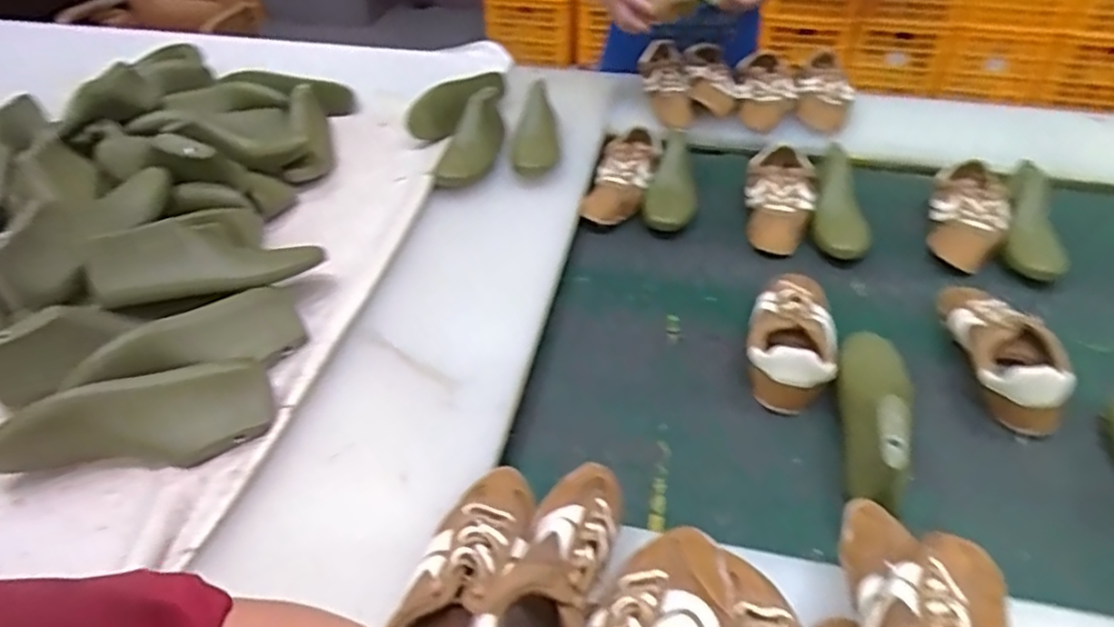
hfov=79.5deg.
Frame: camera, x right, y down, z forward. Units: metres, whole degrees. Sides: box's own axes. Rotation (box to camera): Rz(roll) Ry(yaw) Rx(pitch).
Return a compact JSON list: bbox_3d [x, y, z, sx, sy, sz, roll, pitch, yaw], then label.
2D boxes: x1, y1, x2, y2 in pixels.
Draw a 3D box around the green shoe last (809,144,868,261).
[{"bbox_3d":[0.458,-0.192,1.080,0.086,0.064,0.257,11,43,11],"label":"green shoe last"}]

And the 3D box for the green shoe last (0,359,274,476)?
[{"bbox_3d":[-0.415,0.109,0.657,0.242,0.070,0.078,-21,46,-22],"label":"green shoe last"}]

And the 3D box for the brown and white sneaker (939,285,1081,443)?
[{"bbox_3d":[0.557,0.035,0.841,0.096,0.081,0.250,7,42,8],"label":"brown and white sneaker"}]

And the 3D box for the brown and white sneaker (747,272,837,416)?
[{"bbox_3d":[0.301,0.031,0.863,0.103,0.073,0.220,13,44,14],"label":"brown and white sneaker"}]

